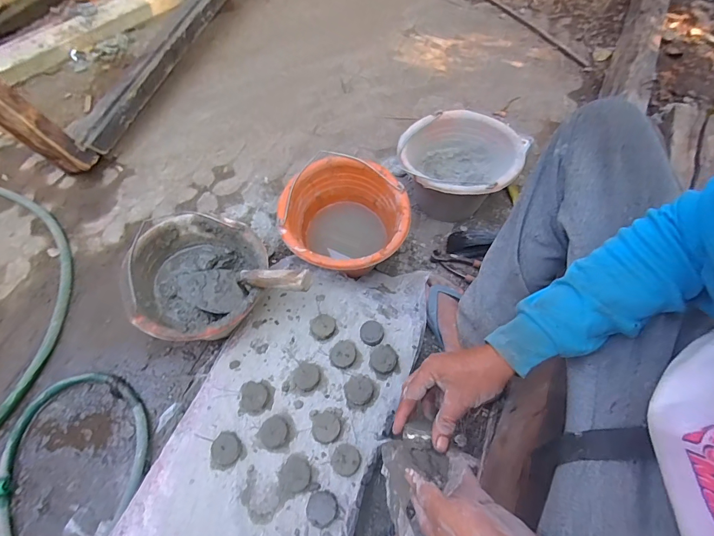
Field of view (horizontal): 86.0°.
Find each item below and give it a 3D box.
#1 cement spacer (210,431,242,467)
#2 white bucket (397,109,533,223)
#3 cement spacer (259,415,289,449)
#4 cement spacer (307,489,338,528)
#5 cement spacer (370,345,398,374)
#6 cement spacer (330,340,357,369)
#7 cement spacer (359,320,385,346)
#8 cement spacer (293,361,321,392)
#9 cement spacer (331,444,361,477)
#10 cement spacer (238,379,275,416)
[{"bbox_3d":[-0.209,0.290,0.610,0.042,0.027,0.050,24,63,15],"label":"cement spacer"},{"bbox_3d":[0.224,-0.217,0.900,0.246,0.177,0.246,1,60,-1],"label":"white bucket"},{"bbox_3d":[-0.135,0.264,0.620,0.048,0.023,0.048,-1,60,1],"label":"cement spacer"},{"bbox_3d":[-0.052,0.358,0.571,0.044,0.019,0.045,-1,60,1],"label":"cement spacer"},{"bbox_3d":[0.048,0.160,0.684,0.046,0.019,0.050,17,62,11],"label":"cement spacer"},{"bbox_3d":[-0.023,0.153,0.686,0.044,0.019,0.051,29,64,17],"label":"cement spacer"},{"bbox_3d":[0.027,0.121,0.706,0.042,0.023,0.043,-1,60,1],"label":"cement spacer"},{"bbox_3d":[-0.088,0.187,0.667,0.044,0.018,0.050,-21,61,-11],"label":"cement spacer"},{"bbox_3d":[-0.017,0.300,0.599,0.043,0.027,0.043,-1,60,1],"label":"cement spacer"},{"bbox_3d":[-0.172,0.219,0.653,0.058,0.021,0.057,-5,60,-2],"label":"cement spacer"}]

